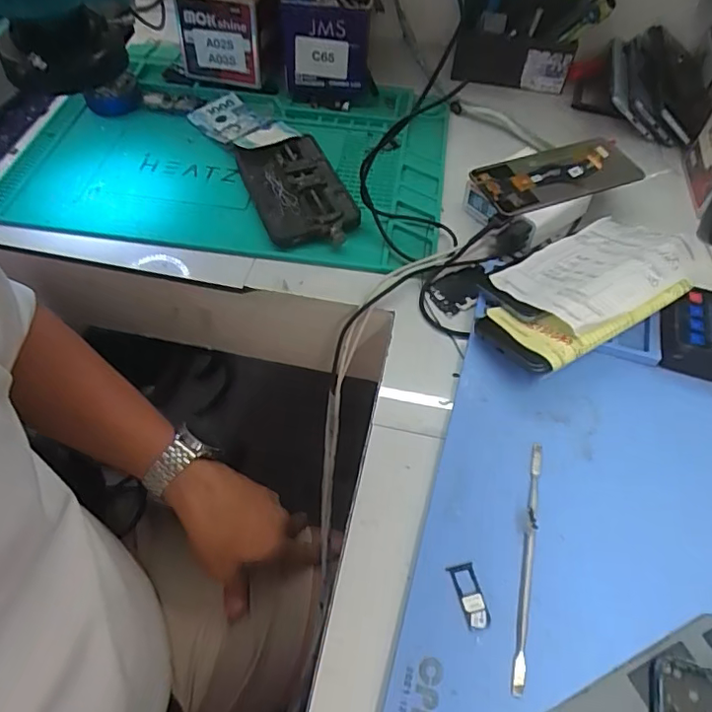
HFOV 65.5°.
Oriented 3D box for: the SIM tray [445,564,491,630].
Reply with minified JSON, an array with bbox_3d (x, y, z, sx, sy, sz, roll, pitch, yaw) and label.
[{"bbox_3d":[0.071,0.148,0.343,0.016,0.004,0.038,-14,56,-11],"label":"SIM tray"}]

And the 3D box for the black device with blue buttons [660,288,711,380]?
[{"bbox_3d":[0.286,-0.018,0.451,0.081,0.034,0.068,14,56,8],"label":"black device with blue buttons"}]

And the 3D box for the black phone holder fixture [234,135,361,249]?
[{"bbox_3d":[-0.059,-0.167,0.555,0.088,0.018,0.157,-17,57,-14],"label":"black phone holder fixture"}]

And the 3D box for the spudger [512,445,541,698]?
[{"bbox_3d":[0.112,0.127,0.356,0.007,0.007,0.160,13,55,7],"label":"spudger"}]

